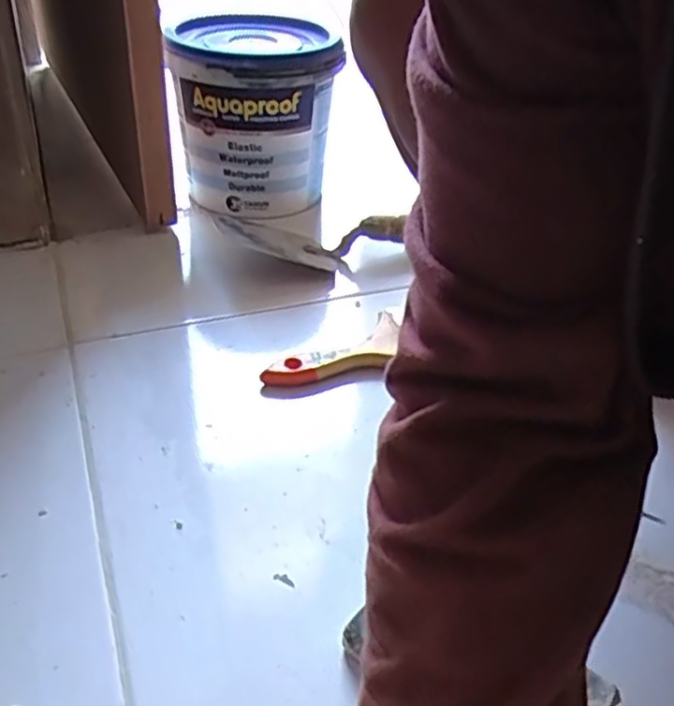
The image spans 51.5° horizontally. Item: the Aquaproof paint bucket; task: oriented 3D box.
[{"bbox_3d":[-0.091,-0.262,0.811,0.168,0.196,0.152,9,36,9],"label":"Aquaproof paint bucket"}]

